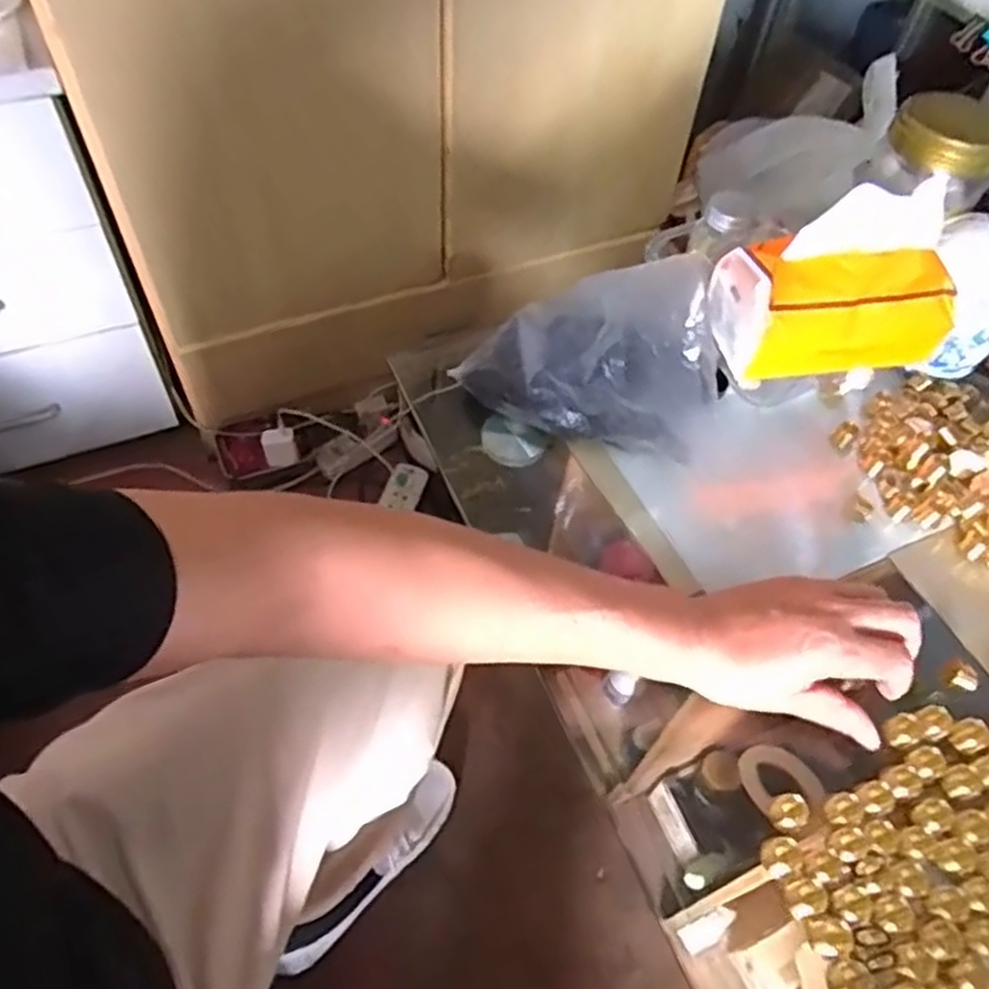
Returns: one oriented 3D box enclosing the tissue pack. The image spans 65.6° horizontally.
[{"bbox_3d":[0.256,-0.158,0.561,0.158,0.116,0.088,-6,56,-9],"label":"tissue pack"}]

